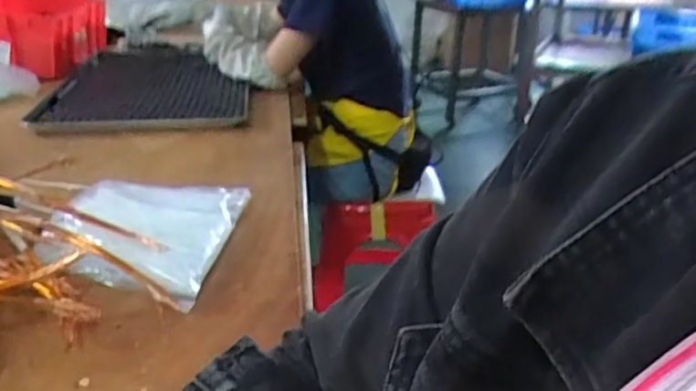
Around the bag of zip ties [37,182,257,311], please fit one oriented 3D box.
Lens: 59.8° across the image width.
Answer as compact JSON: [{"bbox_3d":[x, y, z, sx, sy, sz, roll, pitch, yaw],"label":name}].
[{"bbox_3d":[-0.237,0.036,0.706,0.189,0.062,0.231,3,25,5],"label":"bag of zip ties"}]

